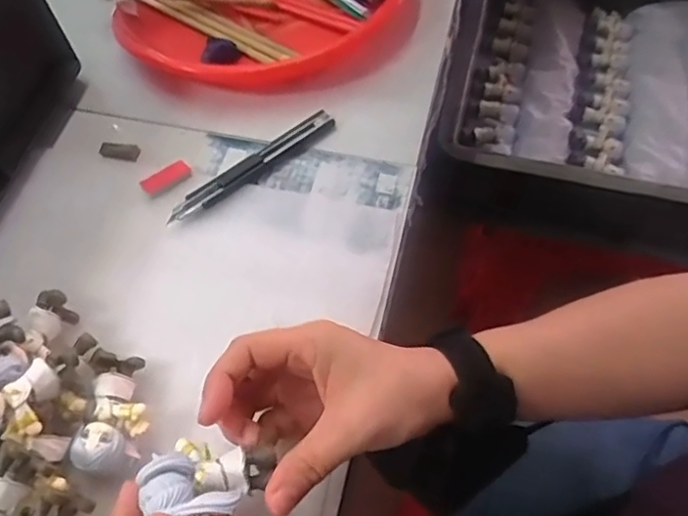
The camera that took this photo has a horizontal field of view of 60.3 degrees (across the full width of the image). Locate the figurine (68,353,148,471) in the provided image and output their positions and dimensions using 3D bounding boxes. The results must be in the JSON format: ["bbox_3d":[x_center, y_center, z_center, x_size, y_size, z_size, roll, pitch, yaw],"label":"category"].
[{"bbox_3d":[-0.122,0.084,0.323,0.031,0.030,0.061,0,60,2],"label":"figurine"}]

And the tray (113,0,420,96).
[{"bbox_3d":[-0.055,-0.234,0.495,0.231,0.031,0.228,5,60,5],"label":"tray"}]

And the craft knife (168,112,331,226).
[{"bbox_3d":[-0.064,-0.066,0.416,0.136,0.007,0.019,-38,65,-18],"label":"craft knife"}]

